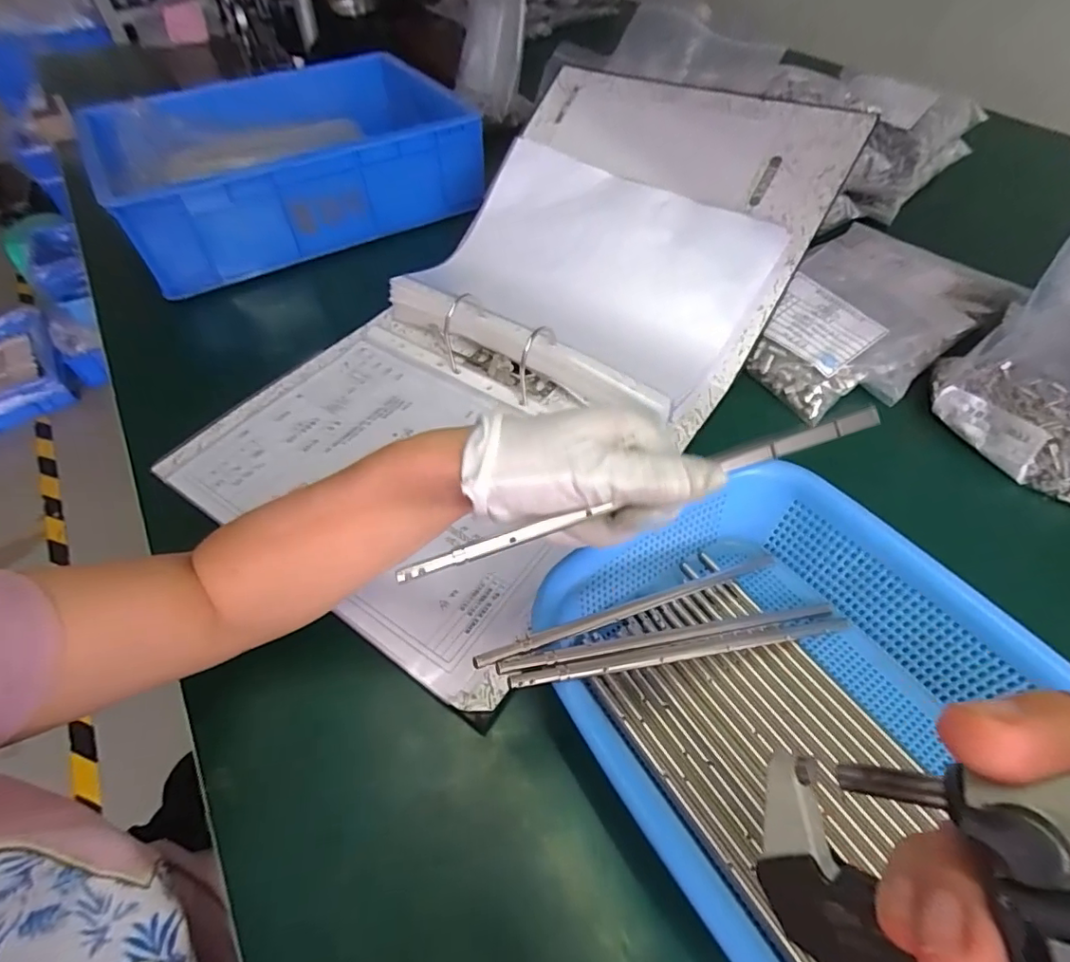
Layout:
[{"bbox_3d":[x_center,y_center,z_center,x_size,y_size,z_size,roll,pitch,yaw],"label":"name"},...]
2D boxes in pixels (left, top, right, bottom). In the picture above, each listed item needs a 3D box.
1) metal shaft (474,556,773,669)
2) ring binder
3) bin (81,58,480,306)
[{"bbox_3d":[0.065,0.068,0.306,0.219,0.005,0.007,-9,50,-33],"label":"metal shaft"},{"bbox_3d":[0.004,-0.162,0.473,0.335,0.127,0.596,28,59,22],"label":"ring binder"},{"bbox_3d":[-0.290,-0.389,0.653,0.386,0.105,0.268,-28,57,-18],"label":"bin"}]

